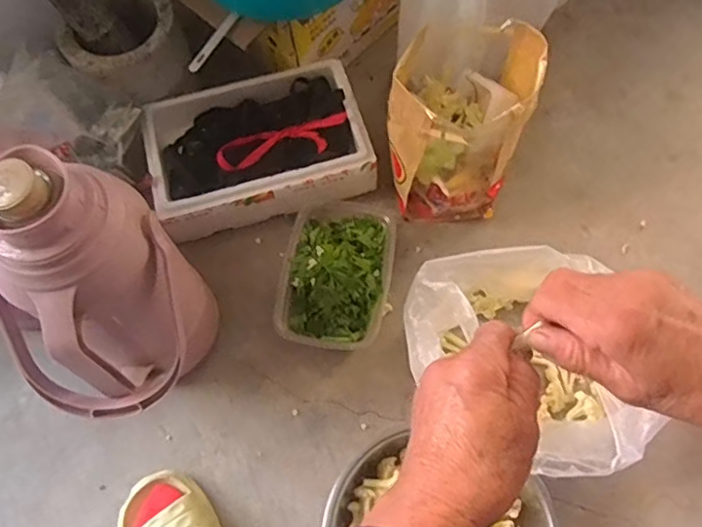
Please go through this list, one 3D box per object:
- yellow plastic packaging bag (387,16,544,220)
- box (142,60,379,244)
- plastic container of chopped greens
[{"bbox_3d":[0.146,-0.188,0.812,0.168,0.206,0.206,16,68,10],"label":"yellow plastic packaging bag"},{"bbox_3d":[-0.132,-0.163,0.873,0.304,0.069,0.212,-15,67,-4],"label":"box"},{"bbox_3d":[-0.020,0.015,0.819,0.140,0.046,0.208,9,67,7],"label":"plastic container of chopped greens"}]

